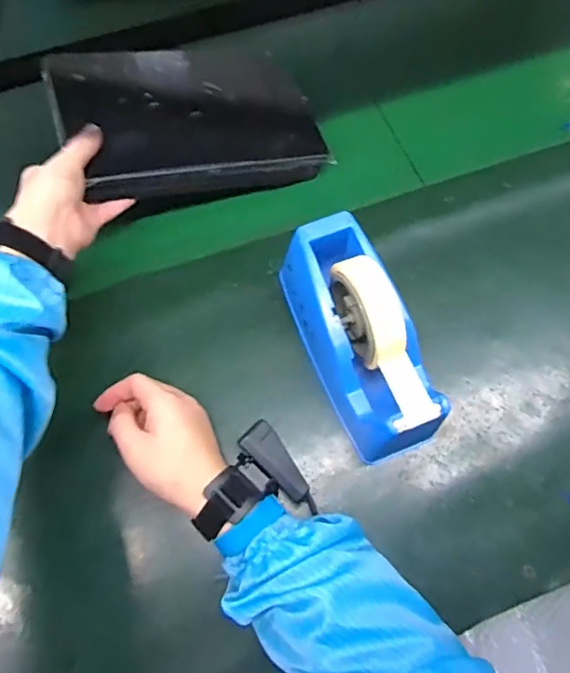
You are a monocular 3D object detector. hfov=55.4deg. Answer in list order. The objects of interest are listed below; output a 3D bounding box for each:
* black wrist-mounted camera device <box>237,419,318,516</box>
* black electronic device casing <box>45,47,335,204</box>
[{"bbox_3d":[-0.004,0.111,0.450,0.032,0.021,0.085,-39,88,-13],"label":"black wrist-mounted camera device"},{"bbox_3d":[-0.094,-0.224,0.554,0.250,0.029,0.166,-12,70,-22],"label":"black electronic device casing"}]

